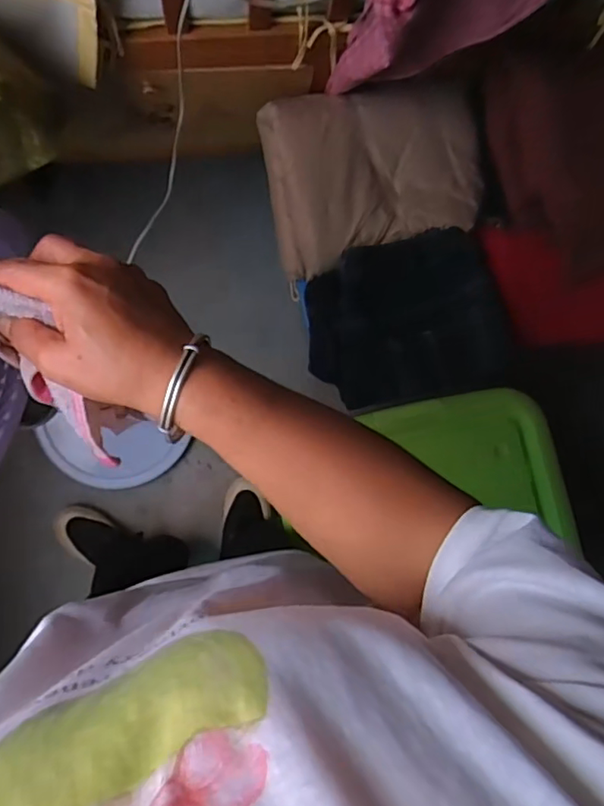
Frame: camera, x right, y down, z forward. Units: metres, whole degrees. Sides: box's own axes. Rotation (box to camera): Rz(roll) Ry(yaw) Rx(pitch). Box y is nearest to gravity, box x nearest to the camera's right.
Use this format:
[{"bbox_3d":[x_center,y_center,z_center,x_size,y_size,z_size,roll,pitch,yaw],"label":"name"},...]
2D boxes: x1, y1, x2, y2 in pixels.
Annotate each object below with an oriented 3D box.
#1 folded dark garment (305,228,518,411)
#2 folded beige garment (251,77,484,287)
[{"bbox_3d":[0.177,-0.127,0.924,0.313,0.124,0.244,-10,89,-6],"label":"folded dark garment"},{"bbox_3d":[0.115,-0.363,0.932,0.330,0.121,0.248,-11,89,-7],"label":"folded beige garment"}]

